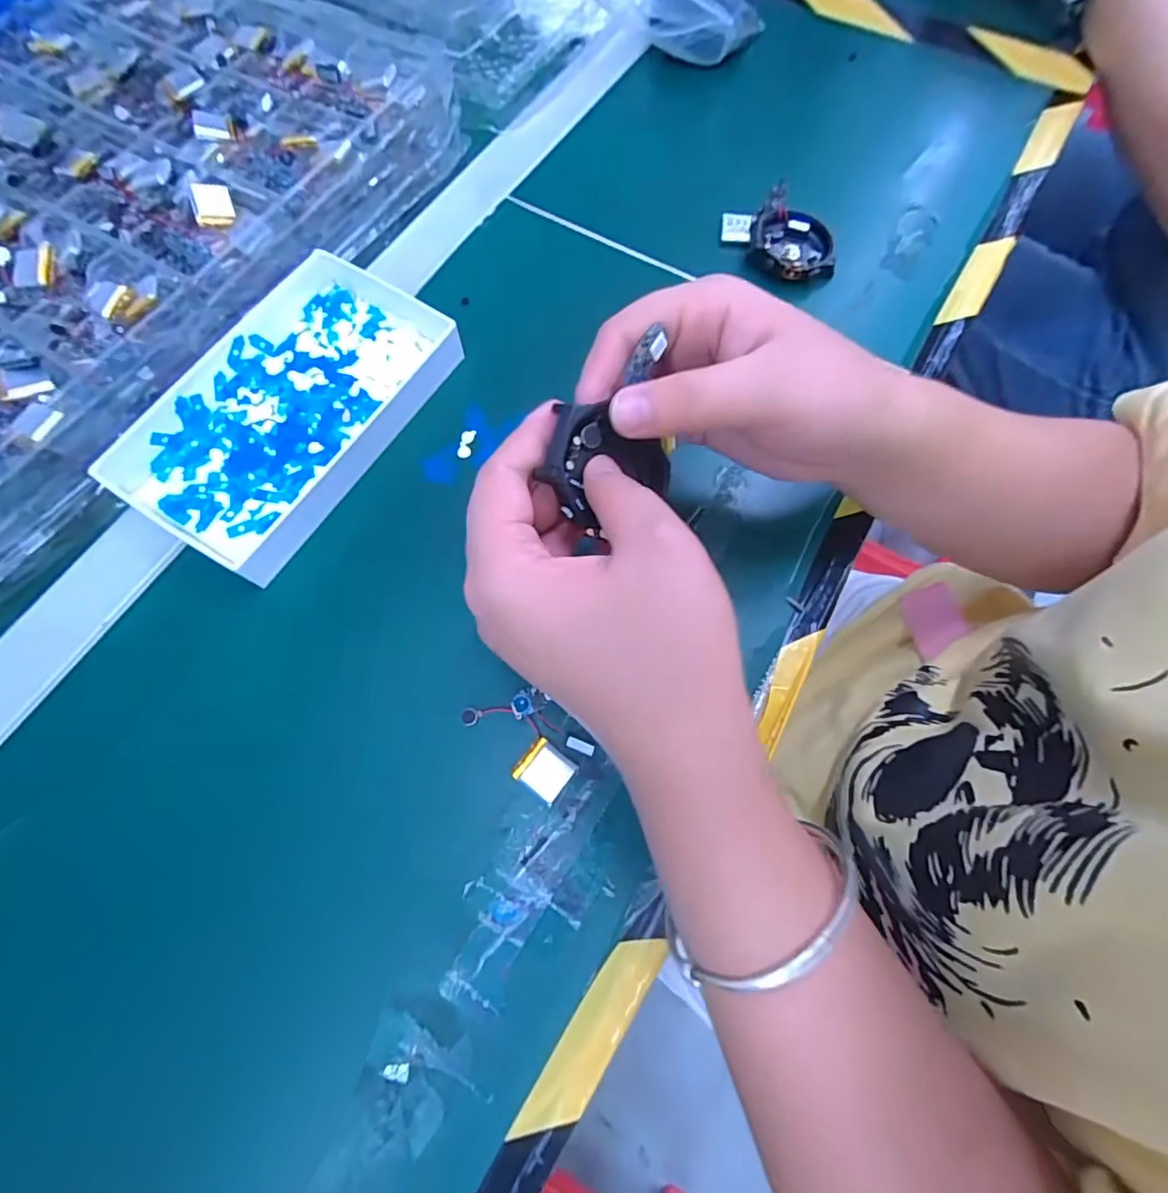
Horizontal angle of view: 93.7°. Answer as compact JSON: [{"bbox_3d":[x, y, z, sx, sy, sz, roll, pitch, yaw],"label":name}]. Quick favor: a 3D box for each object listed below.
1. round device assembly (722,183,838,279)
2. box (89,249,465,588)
[{"bbox_3d":[0.126,-0.223,0.343,0.046,0.021,0.068,-29,70,-8],"label":"round device assembly"},{"bbox_3d":[-0.159,-0.104,0.296,0.105,0.026,0.174,28,73,13],"label":"box"}]

